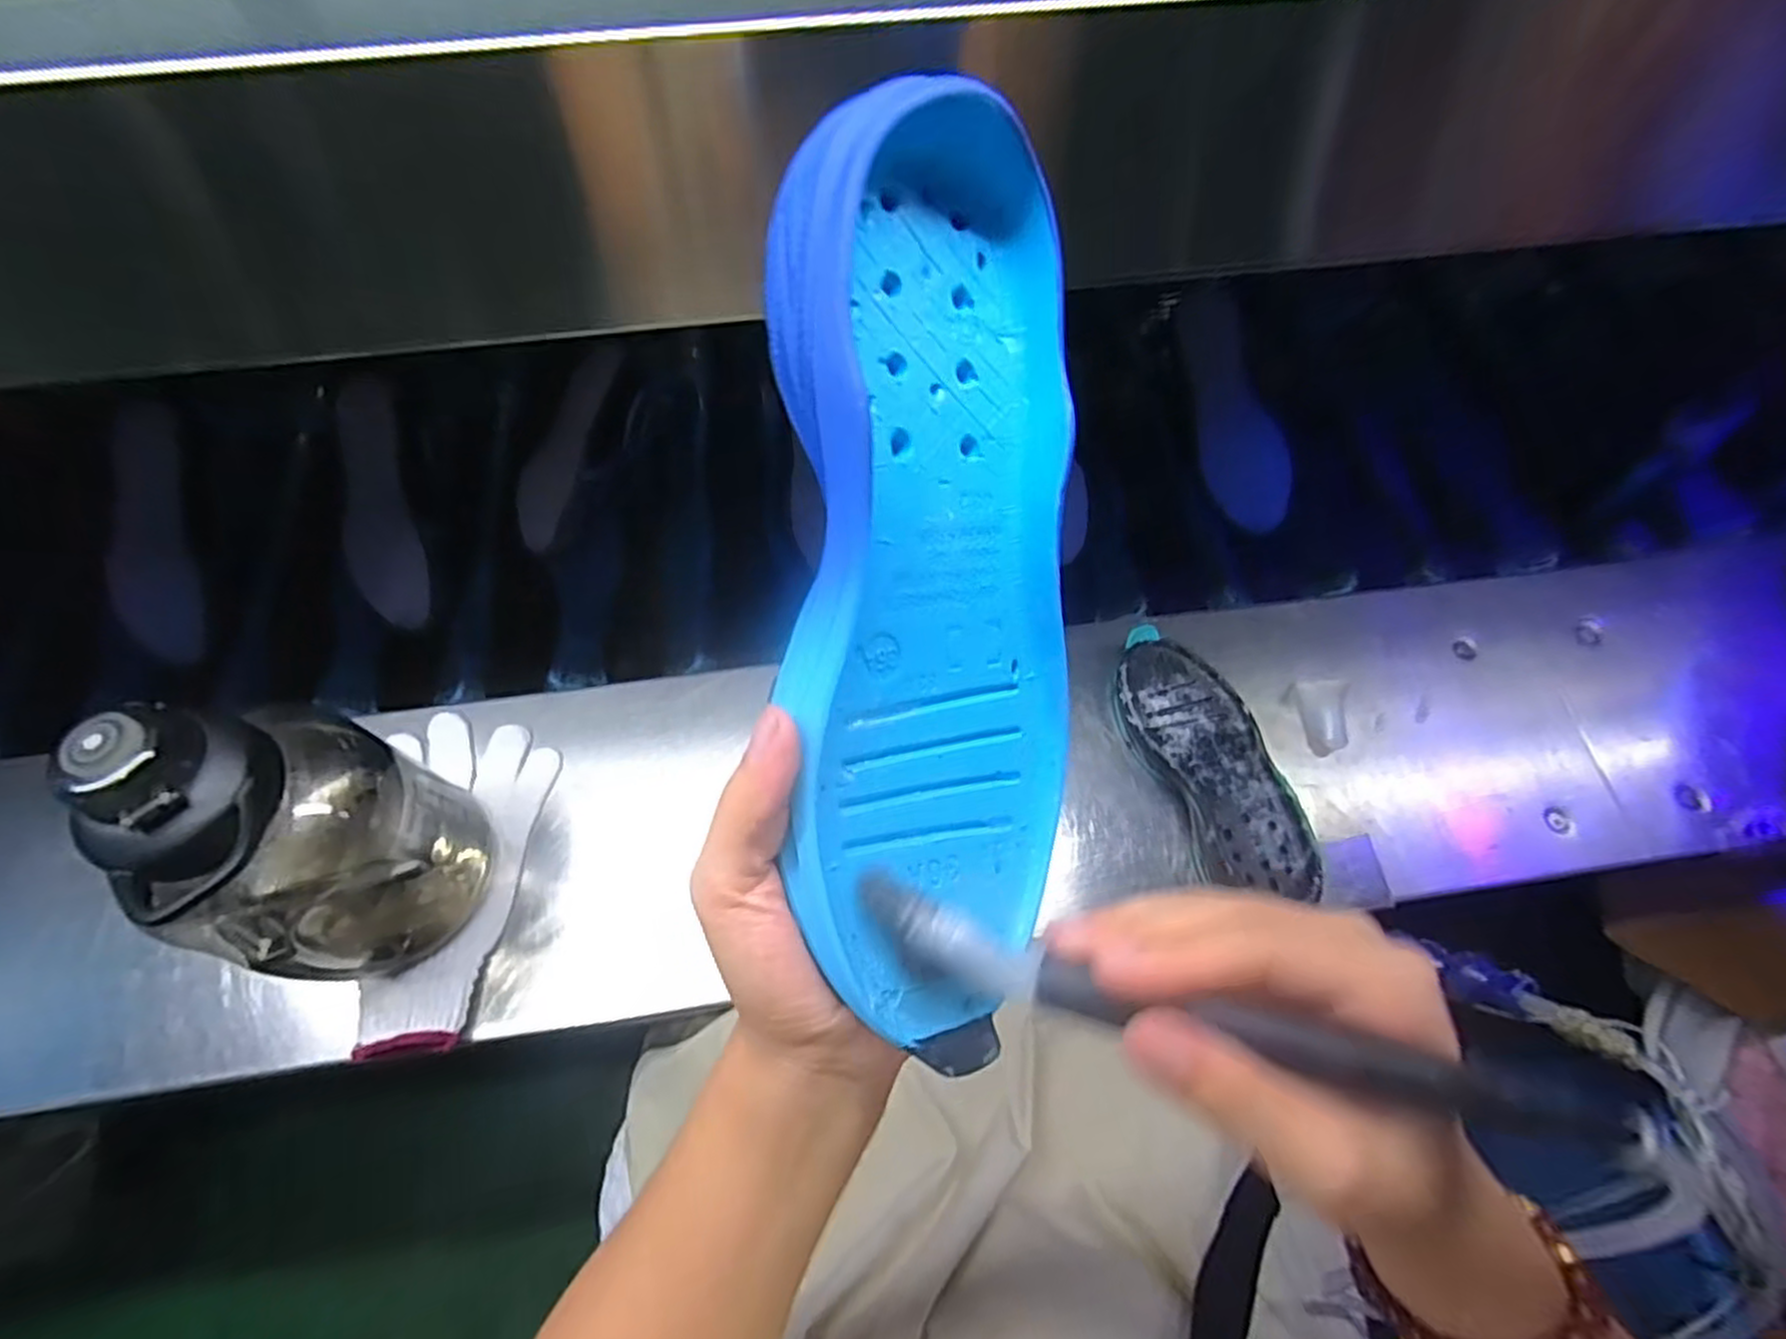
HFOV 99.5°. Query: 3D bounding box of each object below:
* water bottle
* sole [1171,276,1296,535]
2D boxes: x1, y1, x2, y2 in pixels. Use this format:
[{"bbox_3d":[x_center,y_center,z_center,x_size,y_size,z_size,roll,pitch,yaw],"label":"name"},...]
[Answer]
[{"bbox_3d":[-0.314,0.096,0.417,0.098,0.217,0.120,24,66,8],"label":"water bottle"},{"bbox_3d":[0.309,-0.239,0.689,0.071,0.018,0.229,-16,91,7],"label":"sole"}]

